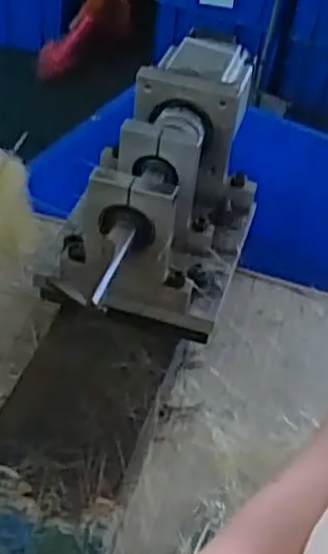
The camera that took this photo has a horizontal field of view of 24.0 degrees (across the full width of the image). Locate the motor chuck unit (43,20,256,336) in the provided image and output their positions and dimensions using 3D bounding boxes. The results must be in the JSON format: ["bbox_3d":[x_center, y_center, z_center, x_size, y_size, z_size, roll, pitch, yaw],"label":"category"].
[{"bbox_3d":[0.005,-0.086,0.628,0.138,0.130,0.253,15,42,9],"label":"motor chuck unit"}]

